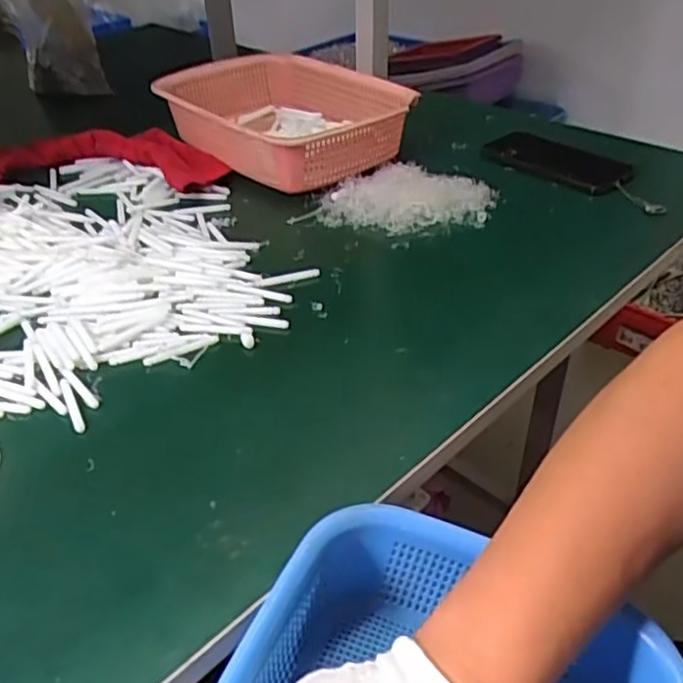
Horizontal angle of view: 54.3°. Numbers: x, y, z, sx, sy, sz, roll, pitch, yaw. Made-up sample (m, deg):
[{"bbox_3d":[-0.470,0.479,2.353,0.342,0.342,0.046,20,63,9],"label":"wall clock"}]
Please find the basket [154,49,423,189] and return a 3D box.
[{"bbox_3d":[-0.083,-0.269,0.795,0.199,0.077,0.304,-31,47,-33],"label":"basket"}]

